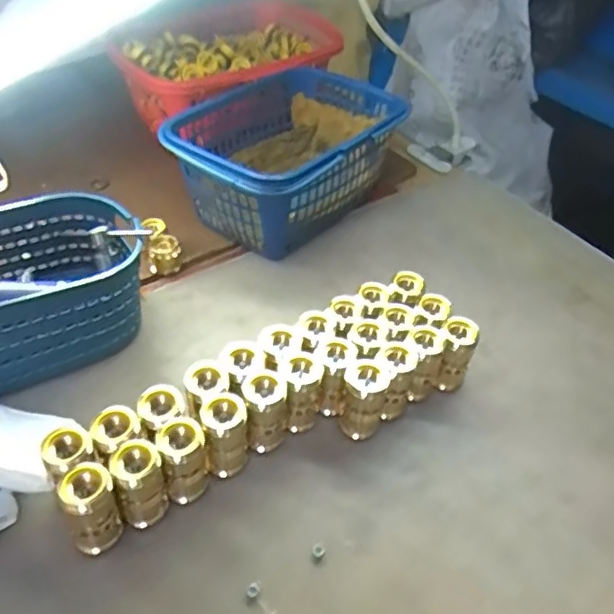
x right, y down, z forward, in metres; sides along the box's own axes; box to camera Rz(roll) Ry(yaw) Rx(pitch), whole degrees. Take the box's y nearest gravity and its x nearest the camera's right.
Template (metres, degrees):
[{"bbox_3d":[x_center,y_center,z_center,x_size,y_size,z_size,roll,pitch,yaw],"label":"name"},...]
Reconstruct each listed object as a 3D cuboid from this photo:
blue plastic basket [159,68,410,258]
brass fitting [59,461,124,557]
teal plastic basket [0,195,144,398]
[{"bbox_3d":[-0.021,-0.163,0.674,0.255,0.119,0.182,-32,54,-33],"label":"blue plastic basket"},{"bbox_3d":[-0.139,0.133,0.390,0.030,0.062,0.030,-15,47,-20],"label":"brass fitting"},{"bbox_3d":[-0.254,-0.011,0.516,0.216,0.087,0.142,-22,49,-25],"label":"teal plastic basket"}]

